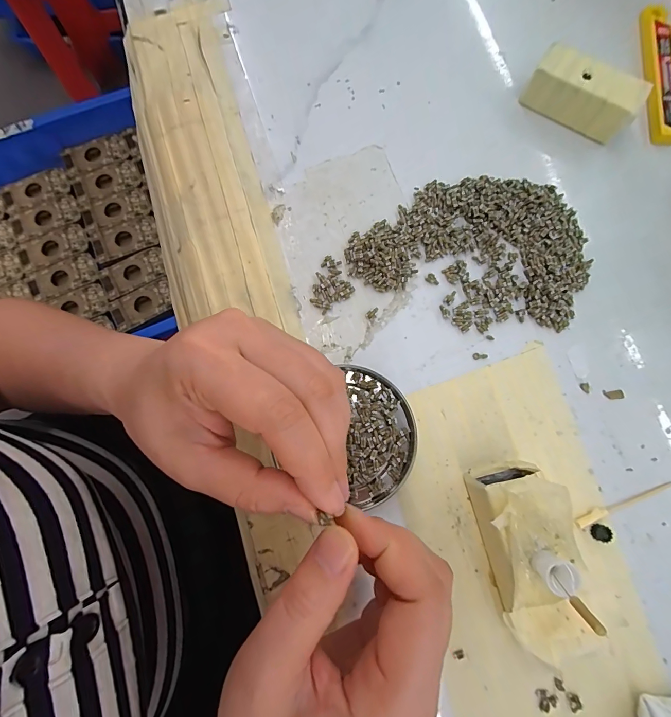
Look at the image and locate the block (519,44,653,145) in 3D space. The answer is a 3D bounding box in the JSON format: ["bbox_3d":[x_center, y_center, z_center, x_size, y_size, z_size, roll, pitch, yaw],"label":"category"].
[{"bbox_3d":[0.156,-0.168,0.232,0.064,0.031,0.027,29,82,6],"label":"block"}]

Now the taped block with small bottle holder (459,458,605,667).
[{"bbox_3d":[0.093,0.096,0.179,0.045,0.046,0.083,-11,80,-1],"label":"taped block with small bottle holder"}]

